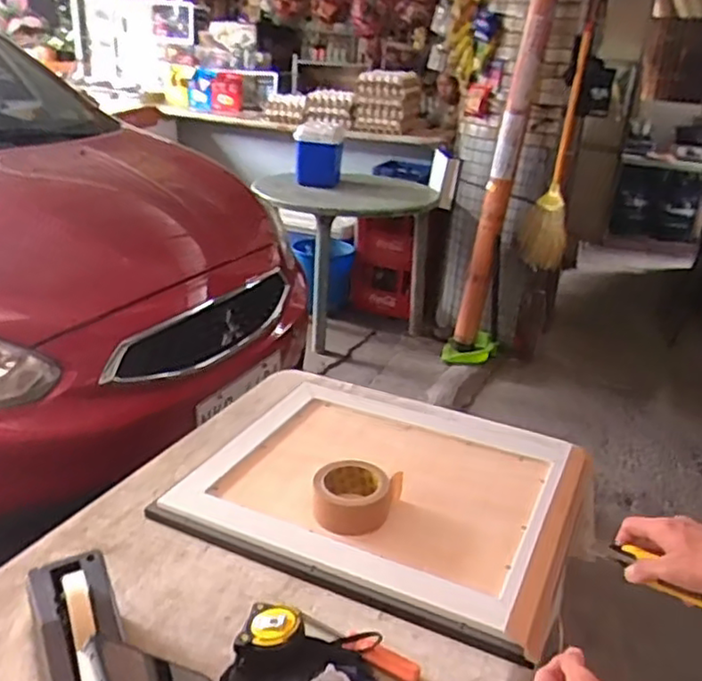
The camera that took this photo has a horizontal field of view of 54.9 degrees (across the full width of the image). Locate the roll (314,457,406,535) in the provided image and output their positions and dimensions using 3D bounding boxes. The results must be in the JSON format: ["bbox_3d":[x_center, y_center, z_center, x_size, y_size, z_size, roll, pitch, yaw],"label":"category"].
[{"bbox_3d":[0.007,0.208,0.919,0.106,0.048,0.114,3,24,-2],"label":"roll"}]

